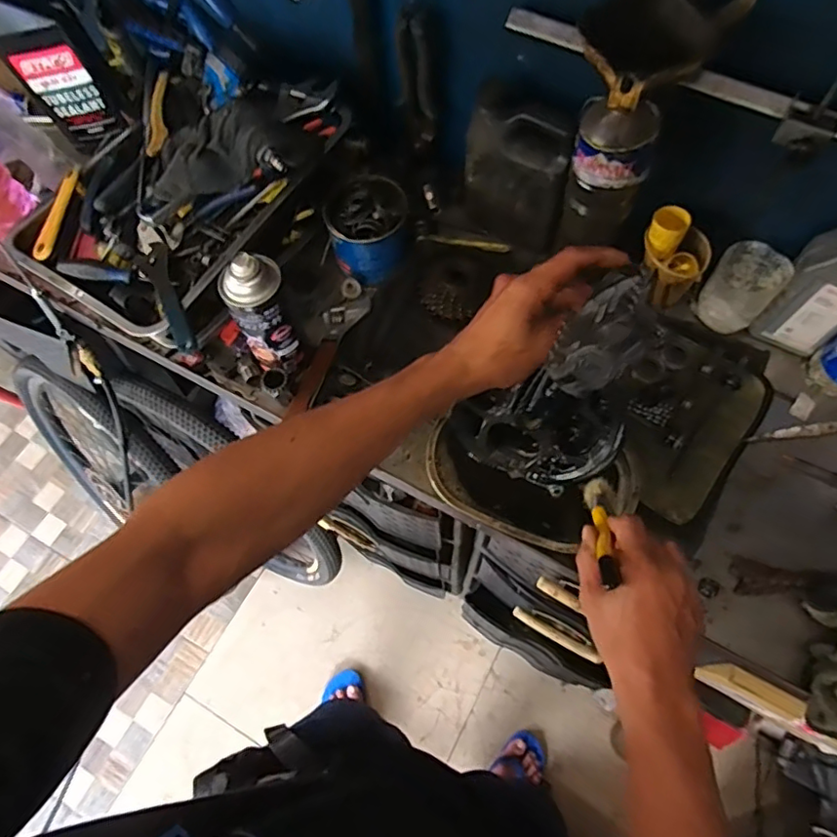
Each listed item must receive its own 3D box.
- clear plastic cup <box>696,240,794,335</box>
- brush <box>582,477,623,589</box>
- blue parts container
[{"bbox_3d":[0.375,-0.151,0.676,0.071,0.094,0.053,40,73,18],"label":"clear plastic cup"},{"bbox_3d":[0.161,0.095,0.505,0.025,0.017,0.154,15,22,9],"label":"brush"},{"bbox_3d":[-0.061,-0.240,0.729,0.103,0.086,0.100,-3,66,1],"label":"blue parts container"}]

